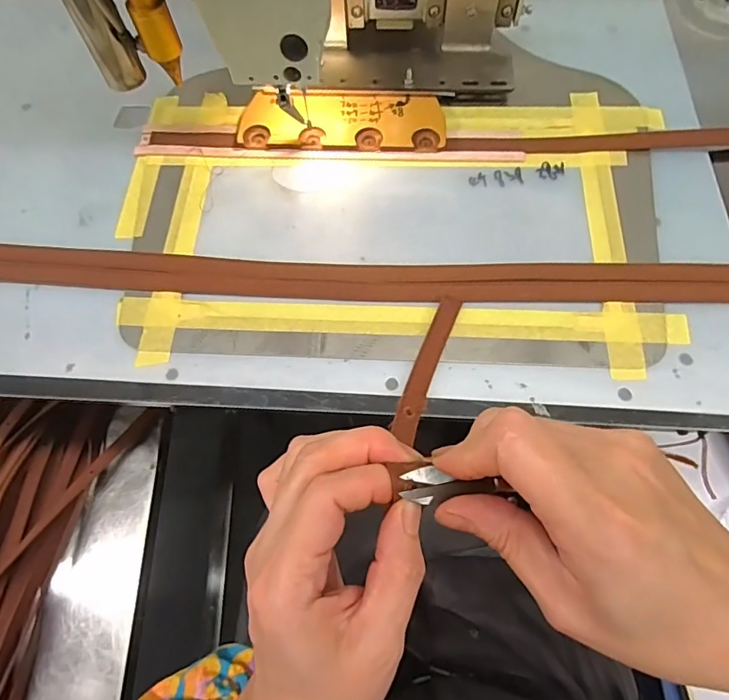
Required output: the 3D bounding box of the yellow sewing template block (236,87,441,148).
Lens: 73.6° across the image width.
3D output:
[{"bbox_3d":[-0.020,-0.208,0.437,0.180,0.013,0.061,1,66,3],"label":"yellow sewing template block"}]

